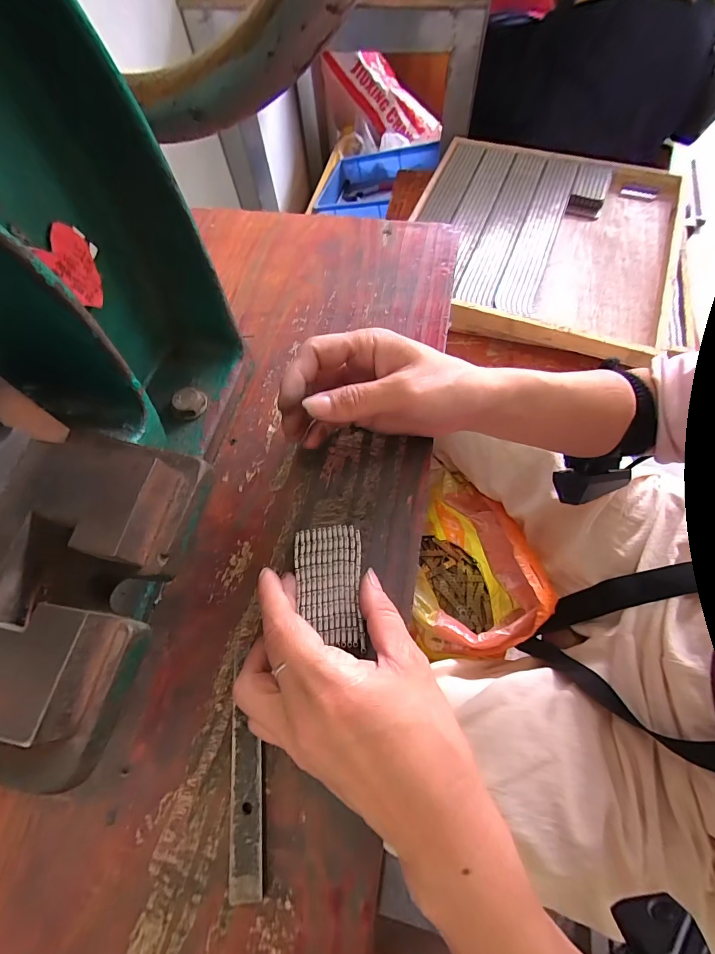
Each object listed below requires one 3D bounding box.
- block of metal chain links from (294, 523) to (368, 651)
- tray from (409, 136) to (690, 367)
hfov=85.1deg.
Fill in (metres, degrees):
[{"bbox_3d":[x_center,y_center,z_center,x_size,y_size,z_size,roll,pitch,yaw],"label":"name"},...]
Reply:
[{"bbox_3d":[-0.017,0.061,0.223,0.038,0.004,0.066,-3,65,2],"label":"block of metal chain links"},{"bbox_3d":[0.281,-0.367,0.598,0.376,0.040,0.398,17,68,11],"label":"tray"}]

